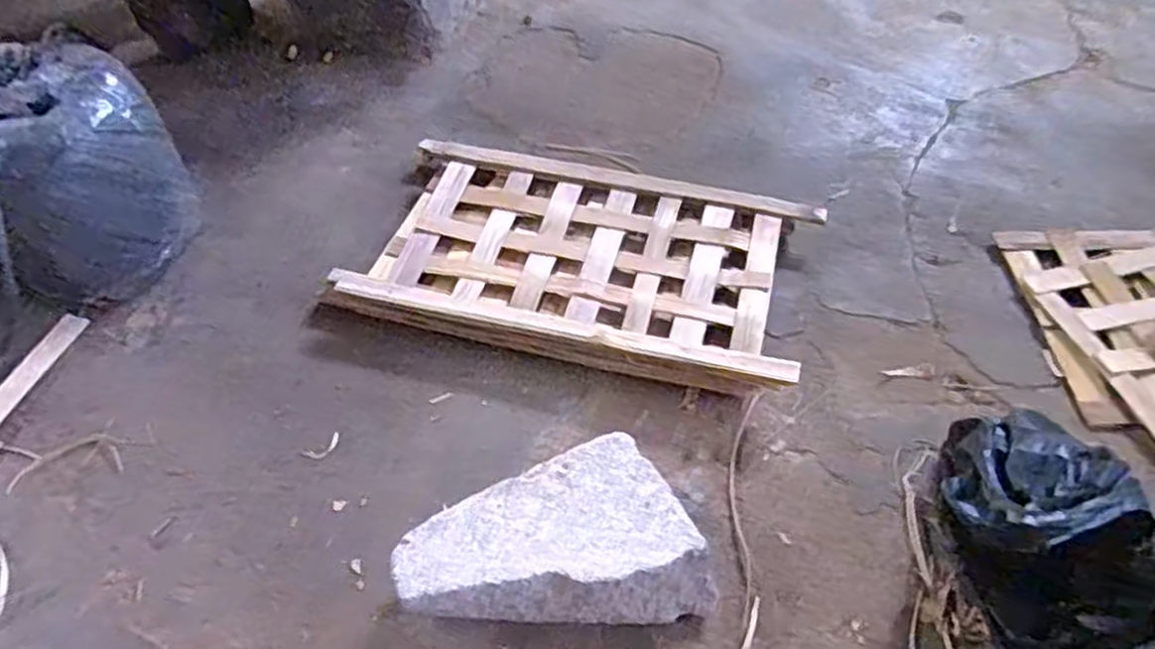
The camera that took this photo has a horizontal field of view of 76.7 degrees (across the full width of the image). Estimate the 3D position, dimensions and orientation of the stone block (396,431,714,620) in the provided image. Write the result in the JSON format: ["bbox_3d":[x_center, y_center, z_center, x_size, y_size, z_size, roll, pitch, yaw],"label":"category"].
[{"bbox_3d":[-0.017,0.176,0.522,0.190,0.065,0.132,-24,55,-17],"label":"stone block"}]

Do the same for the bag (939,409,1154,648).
[{"bbox_3d":[0.288,0.140,0.448,0.105,0.089,0.206,2,52,3],"label":"bag"}]

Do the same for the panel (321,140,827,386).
[{"bbox_3d":[0.002,-0.064,0.726,0.432,0.044,0.249,13,53,11],"label":"panel"}]

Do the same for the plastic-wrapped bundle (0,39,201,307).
[{"bbox_3d":[-0.479,-0.133,0.700,0.175,0.198,0.184,33,59,24],"label":"plastic-wrapped bundle"}]

